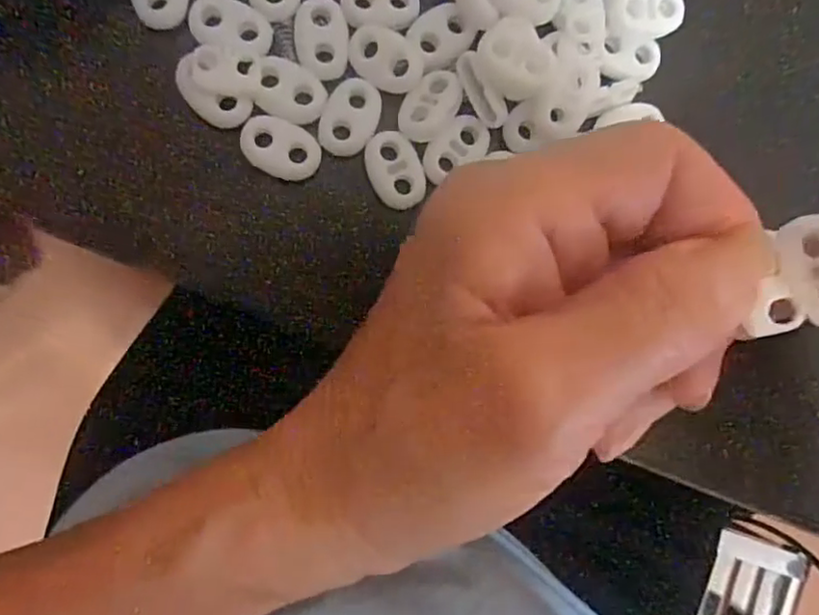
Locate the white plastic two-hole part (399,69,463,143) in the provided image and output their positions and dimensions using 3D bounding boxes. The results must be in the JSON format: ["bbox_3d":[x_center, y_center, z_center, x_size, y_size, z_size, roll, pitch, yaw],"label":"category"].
[{"bbox_3d":[0.006,-0.058,0.179,0.014,0.005,0.021,39,85,-7],"label":"white plastic two-hole part"}]

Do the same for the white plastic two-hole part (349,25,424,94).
[{"bbox_3d":[-0.006,-0.071,0.178,0.022,0.004,0.016,37,85,-7],"label":"white plastic two-hole part"}]

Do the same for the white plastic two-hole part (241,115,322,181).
[{"bbox_3d":[-0.036,-0.044,0.175,0.022,0.004,0.015,19,88,-9],"label":"white plastic two-hole part"}]

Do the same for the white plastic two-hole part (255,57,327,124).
[{"bbox_3d":[-0.033,-0.060,0.174,0.020,0.004,0.016,17,88,-9],"label":"white plastic two-hole part"}]

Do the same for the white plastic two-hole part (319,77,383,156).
[{"bbox_3d":[-0.017,-0.054,0.178,0.015,0.004,0.022,23,87,-8],"label":"white plastic two-hole part"}]

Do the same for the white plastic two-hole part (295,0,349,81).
[{"bbox_3d":[-0.024,-0.076,0.175,0.014,0.004,0.022,-2,91,-9],"label":"white plastic two-hole part"}]

